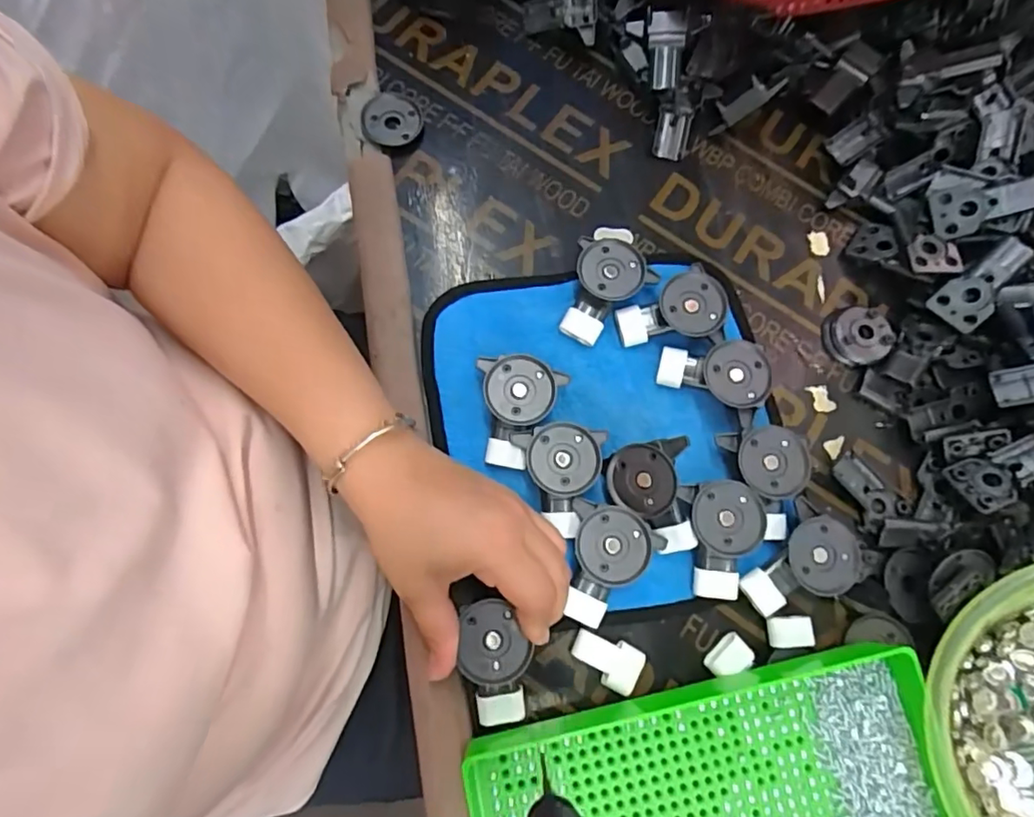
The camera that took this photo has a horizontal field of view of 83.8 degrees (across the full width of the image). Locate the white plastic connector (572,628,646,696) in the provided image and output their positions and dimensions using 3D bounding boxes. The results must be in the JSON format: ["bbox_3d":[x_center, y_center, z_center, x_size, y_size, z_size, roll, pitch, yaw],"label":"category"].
[{"bbox_3d":[0.050,0.142,0.329,0.040,0.012,0.026,28,76,4],"label":"white plastic connector"}]

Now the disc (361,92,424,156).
[{"bbox_3d":[-0.088,-0.205,0.412,0.040,0.010,0.048,4,75,-2],"label":"disc"}]

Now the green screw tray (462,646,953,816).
[{"bbox_3d":[0.105,0.225,0.299,0.241,0.035,0.146,-11,77,-6],"label":"green screw tray"}]

